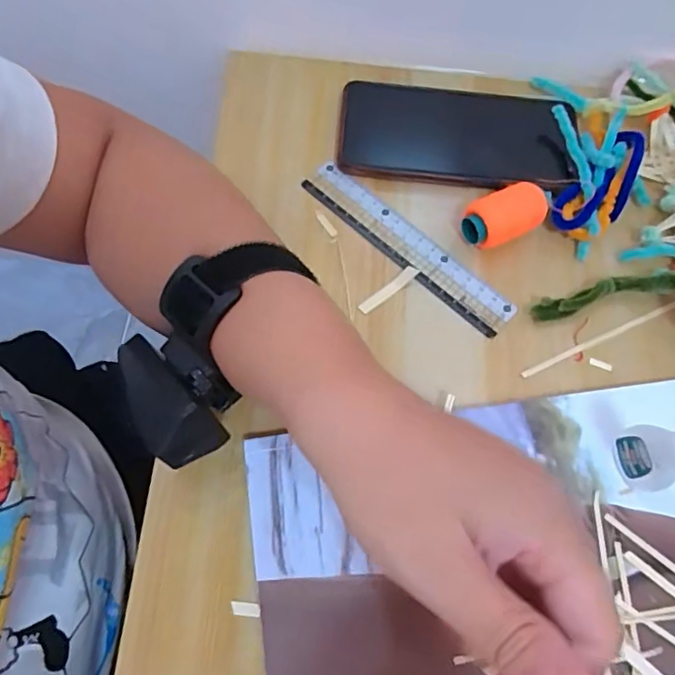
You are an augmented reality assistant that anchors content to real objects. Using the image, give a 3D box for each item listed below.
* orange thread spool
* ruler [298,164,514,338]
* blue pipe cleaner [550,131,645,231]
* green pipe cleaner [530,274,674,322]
[{"bbox_3d":[0.105,-0.075,0.346,0.055,0.023,0.027,-23,69,-12],"label":"orange thread spool"},{"bbox_3d":[0.045,-0.059,0.349,0.157,0.004,0.027,41,74,12],"label":"ruler"},{"bbox_3d":[0.173,-0.097,0.353,0.084,0.030,0.036,-41,74,-18],"label":"blue pipe cleaner"},{"bbox_3d":[0.181,-0.023,0.324,0.119,0.030,0.038,11,66,3],"label":"green pipe cleaner"}]

